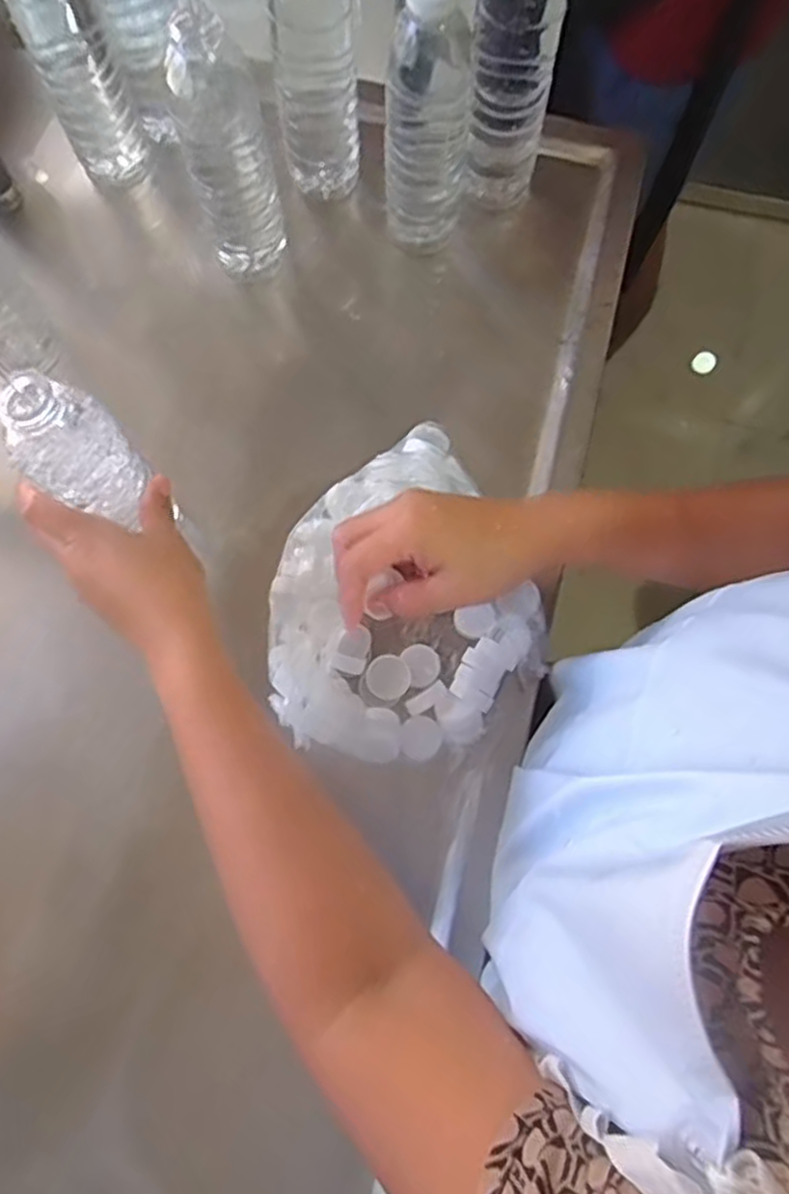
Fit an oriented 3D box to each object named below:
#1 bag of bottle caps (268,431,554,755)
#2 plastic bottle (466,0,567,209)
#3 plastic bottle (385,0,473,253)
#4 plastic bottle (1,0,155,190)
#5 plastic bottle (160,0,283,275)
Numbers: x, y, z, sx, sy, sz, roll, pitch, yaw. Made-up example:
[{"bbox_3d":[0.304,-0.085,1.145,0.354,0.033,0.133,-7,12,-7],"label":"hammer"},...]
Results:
[{"bbox_3d":[-0.004,0.007,0.525,0.194,0.050,0.206,-29,76,-7],"label":"bag of bottle caps"},{"bbox_3d":[0.086,-0.385,0.543,0.060,0.196,0.060,8,75,3],"label":"plastic bottle"},{"bbox_3d":[0.024,-0.345,0.533,0.056,0.200,0.057,3,75,1],"label":"plastic bottle"},{"bbox_3d":[-0.232,-0.388,0.543,0.060,0.197,0.059,-21,76,-5],"label":"plastic bottle"},{"bbox_3d":[-0.118,-0.318,0.535,0.060,0.201,0.069,-11,75,-3],"label":"plastic bottle"}]

